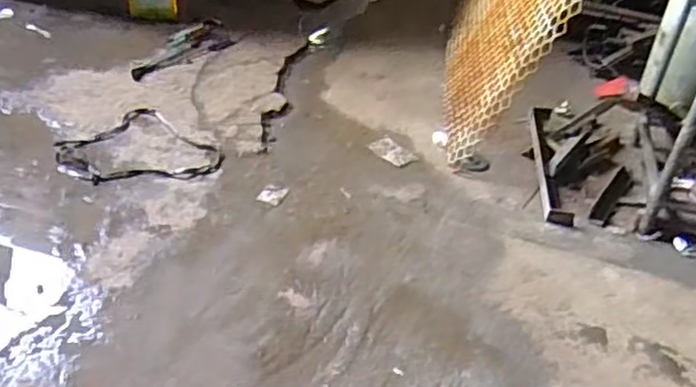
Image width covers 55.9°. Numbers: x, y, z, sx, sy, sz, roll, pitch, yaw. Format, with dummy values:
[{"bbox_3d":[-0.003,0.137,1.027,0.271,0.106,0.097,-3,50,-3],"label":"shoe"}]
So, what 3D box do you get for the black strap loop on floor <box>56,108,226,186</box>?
[{"bbox_3d":[-0.485,-0.097,1.552,0.343,0.008,0.331,5,33,-3],"label":"black strap loop on floor"}]

